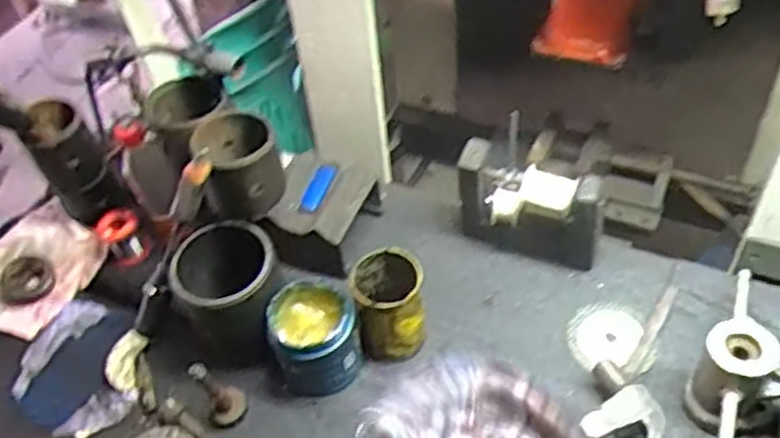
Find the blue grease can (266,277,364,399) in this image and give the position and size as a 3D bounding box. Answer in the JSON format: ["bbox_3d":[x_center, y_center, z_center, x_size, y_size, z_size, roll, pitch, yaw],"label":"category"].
[{"bbox_3d":[-0.080,0.129,0.802,0.090,0.097,0.085,-3,48,3],"label":"blue grease can"}]

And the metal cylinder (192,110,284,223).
[{"bbox_3d":[-0.161,-0.059,0.803,0.089,0.089,0.085,-14,48,-6],"label":"metal cylinder"}]

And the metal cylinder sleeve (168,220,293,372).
[{"bbox_3d":[-0.172,0.090,0.828,0.112,0.136,0.101,-28,51,-18],"label":"metal cylinder sleeve"}]

